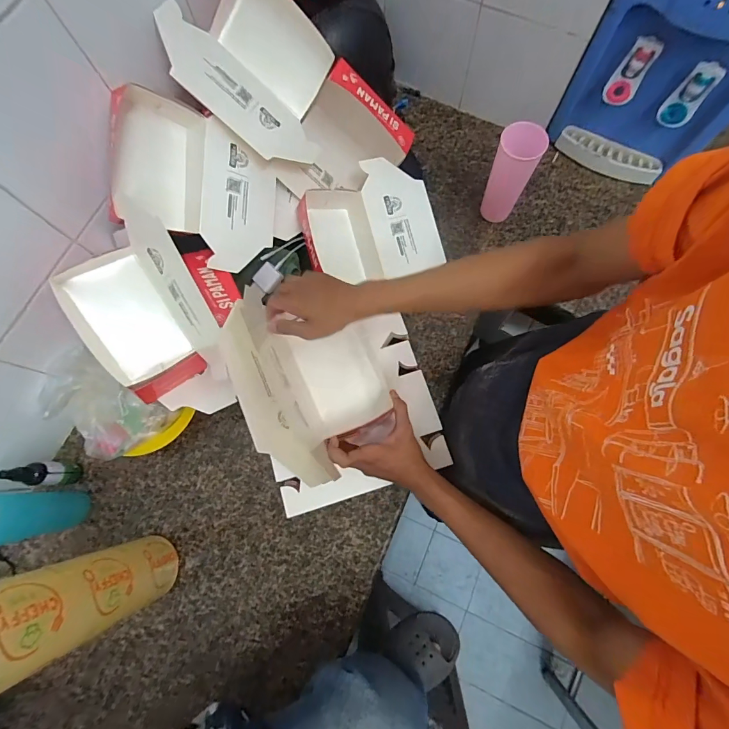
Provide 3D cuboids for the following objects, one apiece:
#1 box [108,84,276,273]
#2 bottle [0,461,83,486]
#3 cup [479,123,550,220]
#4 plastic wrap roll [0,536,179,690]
[{"bbox_3d":[-0.268,-0.281,0.581,0.256,0.075,0.227,16,81,-32],"label":"box"},{"bbox_3d":[-0.527,0.180,0.592,0.035,0.117,0.040,-7,74,0],"label":"bottle"},{"bbox_3d":[0.268,-0.346,0.674,0.071,0.181,0.079,25,77,8],"label":"cup"},{"bbox_3d":[-0.352,0.288,0.443,0.076,0.331,0.097,-22,75,-4],"label":"plastic wrap roll"}]

